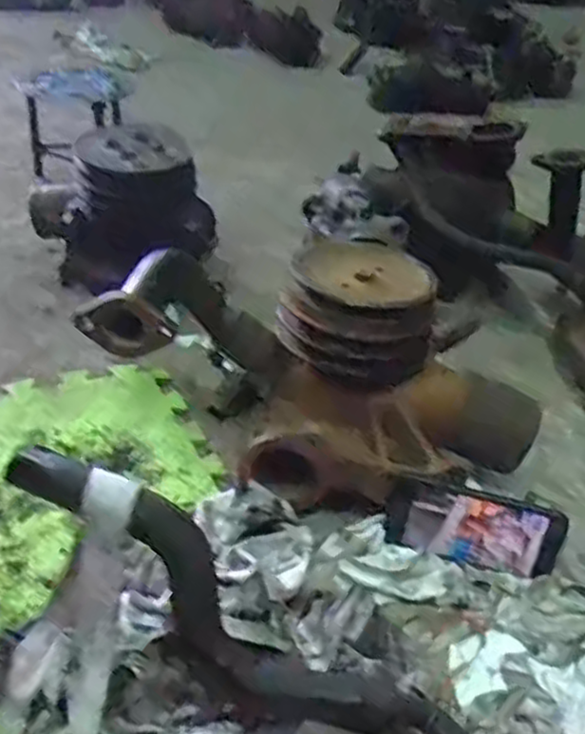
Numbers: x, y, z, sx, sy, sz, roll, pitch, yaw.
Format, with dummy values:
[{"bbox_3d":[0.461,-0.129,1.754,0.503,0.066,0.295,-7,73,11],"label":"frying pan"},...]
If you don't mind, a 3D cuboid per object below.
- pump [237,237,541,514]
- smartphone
[{"bbox_3d":[0.111,0.021,0.759,0.266,0.204,0.201,12,38,6],"label":"pump"},{"bbox_3d":[0.169,0.147,0.705,0.155,0.079,0.012,14,21,15],"label":"smartphone"}]

